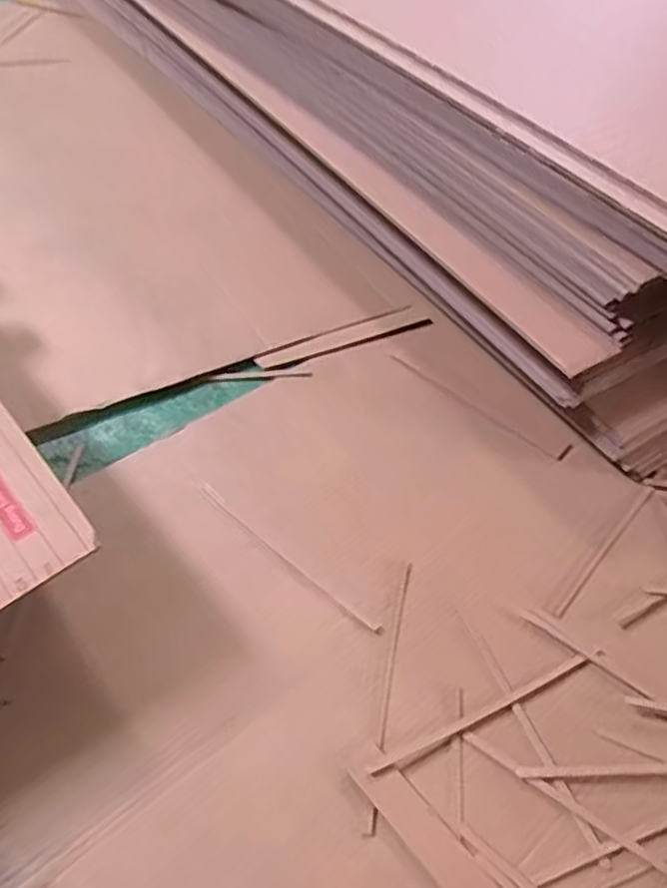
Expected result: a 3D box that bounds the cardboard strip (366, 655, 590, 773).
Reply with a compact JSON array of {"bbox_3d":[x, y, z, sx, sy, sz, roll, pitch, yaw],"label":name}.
[{"bbox_3d":[0.134,0.221,0.562,0.231,0.005,0.009,-20,54,-18],"label":"cardboard strip"}]

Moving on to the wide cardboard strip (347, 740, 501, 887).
[{"bbox_3d":[0.100,0.316,0.474,0.032,0.004,0.235,-34,59,-26],"label":"wide cardboard strip"}]

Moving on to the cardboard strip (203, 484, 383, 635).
[{"bbox_3d":[-0.046,0.107,0.645,0.231,0.004,0.011,35,57,23],"label":"cardboard strip"}]

